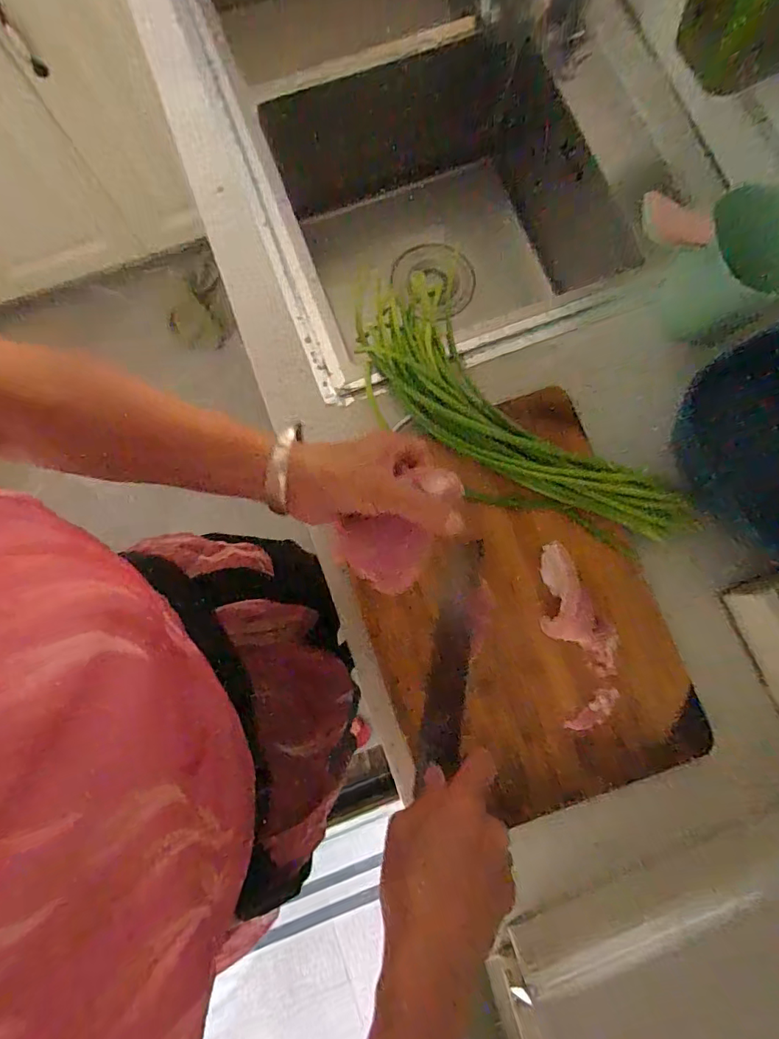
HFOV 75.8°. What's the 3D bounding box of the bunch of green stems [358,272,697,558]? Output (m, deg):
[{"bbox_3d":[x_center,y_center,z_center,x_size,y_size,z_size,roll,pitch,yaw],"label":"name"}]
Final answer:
[{"bbox_3d":[0.088,-0.093,0.469,0.111,0.085,0.365,-42,82,-6],"label":"bunch of green stems"}]

